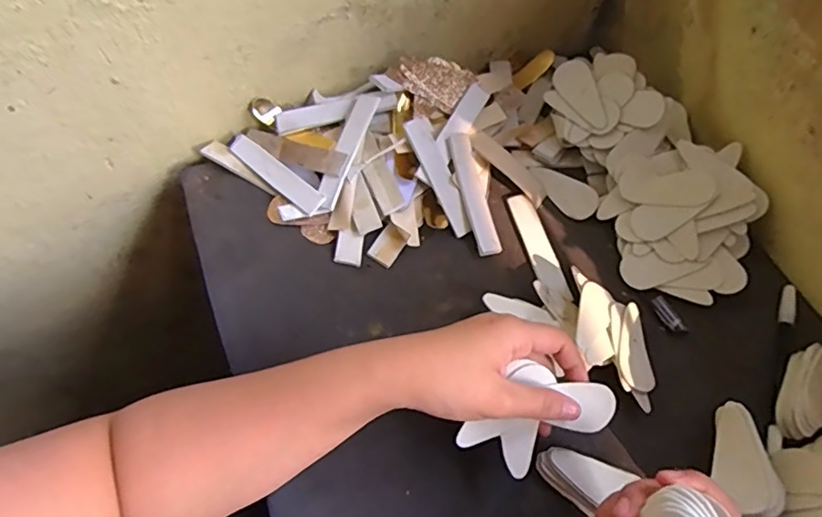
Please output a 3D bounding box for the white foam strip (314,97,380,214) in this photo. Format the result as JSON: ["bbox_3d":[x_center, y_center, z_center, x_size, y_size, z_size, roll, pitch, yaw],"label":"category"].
[{"bbox_3d":[-0.055,-0.089,0.456,0.021,0.008,0.107,20,81,7],"label":"white foam strip"}]

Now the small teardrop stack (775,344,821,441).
[{"bbox_3d":[0.288,0.094,0.390,0.032,0.028,0.073,37,66,15],"label":"small teardrop stack"}]

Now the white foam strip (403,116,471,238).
[{"bbox_3d":[0.025,-0.070,0.461,0.022,0.006,0.105,-24,88,-15],"label":"white foam strip"}]

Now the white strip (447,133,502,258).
[{"bbox_3d":[0.054,-0.055,0.464,0.022,0.007,0.108,-14,81,-10],"label":"white strip"}]

